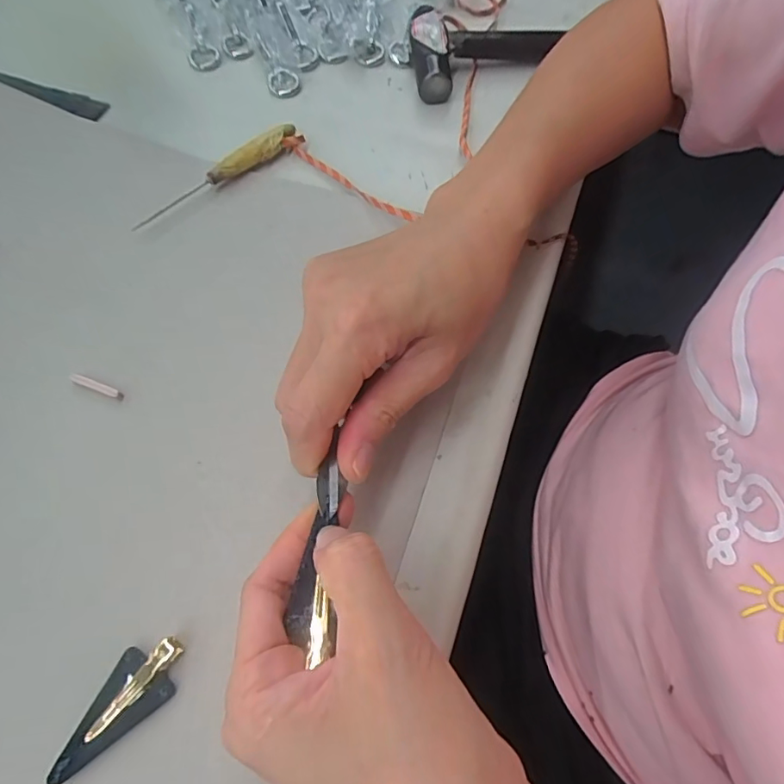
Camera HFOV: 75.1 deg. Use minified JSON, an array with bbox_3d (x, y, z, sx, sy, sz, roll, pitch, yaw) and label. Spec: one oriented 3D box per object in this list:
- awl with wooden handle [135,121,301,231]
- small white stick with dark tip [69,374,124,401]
[{"bbox_3d":[-0.109,-0.136,0.321,0.117,0.015,0.010,-40,70,-15],"label":"awl with wooden handle"},{"bbox_3d":[-0.152,-0.003,0.263,0.029,0.006,0.005,17,67,10],"label":"small white stick with dark tip"}]

